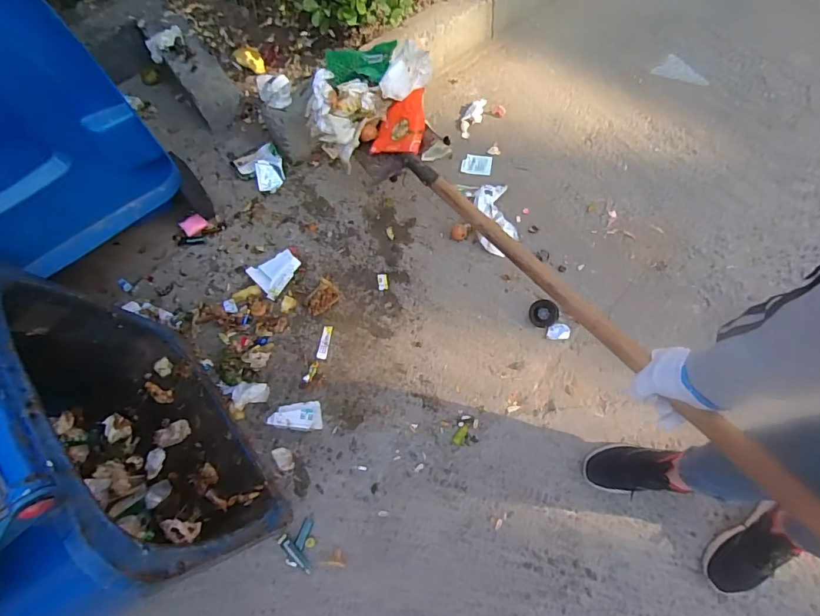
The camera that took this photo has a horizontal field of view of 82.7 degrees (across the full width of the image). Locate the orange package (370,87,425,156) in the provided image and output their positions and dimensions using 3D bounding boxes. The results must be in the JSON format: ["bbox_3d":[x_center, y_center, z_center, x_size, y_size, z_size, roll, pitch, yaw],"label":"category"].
[{"bbox_3d":[-0.020,-0.450,1.125,0.121,0.029,0.201,2,65,21],"label":"orange package"}]

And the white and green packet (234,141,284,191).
[{"bbox_3d":[-0.436,-0.405,1.379,0.137,0.016,0.134,-23,93,-5],"label":"white and green packet"}]

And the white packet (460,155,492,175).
[{"bbox_3d":[0.199,-0.426,1.386,0.088,0.004,0.069,8,70,6],"label":"white packet"}]

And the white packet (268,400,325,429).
[{"bbox_3d":[-0.282,0.263,1.145,0.129,0.028,0.067,-2,70,2],"label":"white packet"}]

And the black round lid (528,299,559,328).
[{"bbox_3d":[0.341,0.014,1.192,0.070,0.009,0.072,5,107,16],"label":"black round lid"}]

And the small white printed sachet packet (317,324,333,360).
[{"bbox_3d":[-0.221,0.089,1.217,0.026,0.004,0.089,7,70,6],"label":"small white printed sachet packet"}]

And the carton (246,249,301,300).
[{"bbox_3d":[-0.366,-0.103,1.280,0.124,0.027,0.116,-38,72,-10],"label":"carton"}]

